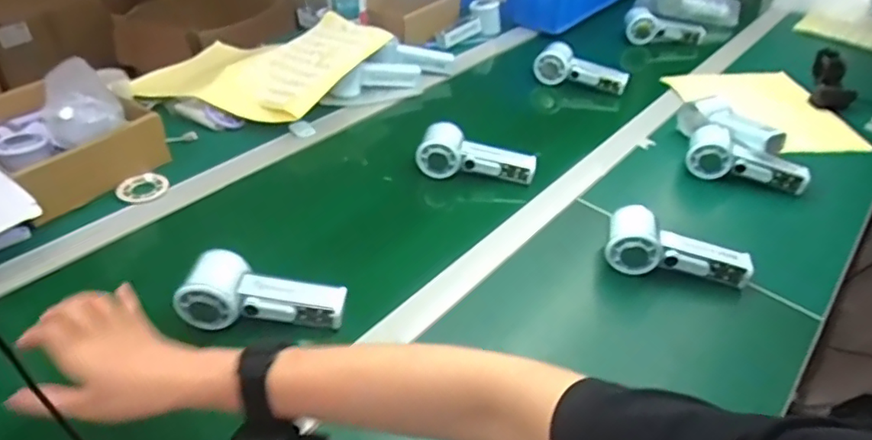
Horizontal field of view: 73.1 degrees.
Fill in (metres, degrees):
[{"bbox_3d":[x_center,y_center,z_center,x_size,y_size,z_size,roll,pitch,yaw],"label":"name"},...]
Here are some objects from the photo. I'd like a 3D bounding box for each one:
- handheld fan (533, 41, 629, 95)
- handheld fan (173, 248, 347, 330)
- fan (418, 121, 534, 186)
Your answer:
[{"bbox_3d":[0.240,-0.247,0.982,0.156,0.063,0.033,26,44,26],"label":"handheld fan"},{"bbox_3d":[-0.164,0.070,0.568,0.148,0.050,0.054,4,39,1],"label":"handheld fan"},{"bbox_3d":[0.051,-0.077,0.764,0.152,0.054,0.042,12,40,11],"label":"fan"}]

